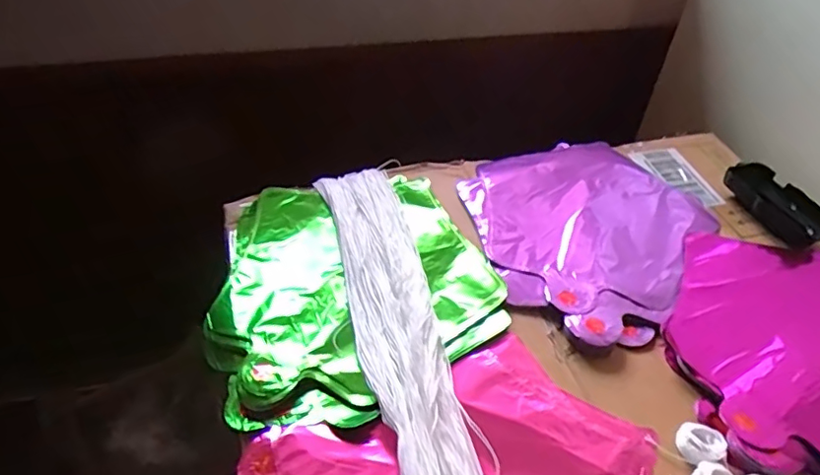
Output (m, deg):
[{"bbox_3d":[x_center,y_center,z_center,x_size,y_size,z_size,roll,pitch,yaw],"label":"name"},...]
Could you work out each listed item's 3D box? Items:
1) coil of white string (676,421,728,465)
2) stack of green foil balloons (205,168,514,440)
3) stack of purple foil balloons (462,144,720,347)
[{"bbox_3d":[0.204,0.143,0.400,0.032,0.009,0.029,-7,47,-8],"label":"coil of white string"},{"bbox_3d":[-0.056,0.034,0.494,0.238,0.023,0.255,-19,50,-18],"label":"stack of green foil balloons"},{"bbox_3d":[0.172,-0.018,0.564,0.251,0.026,0.233,-32,55,-27],"label":"stack of purple foil balloons"}]

